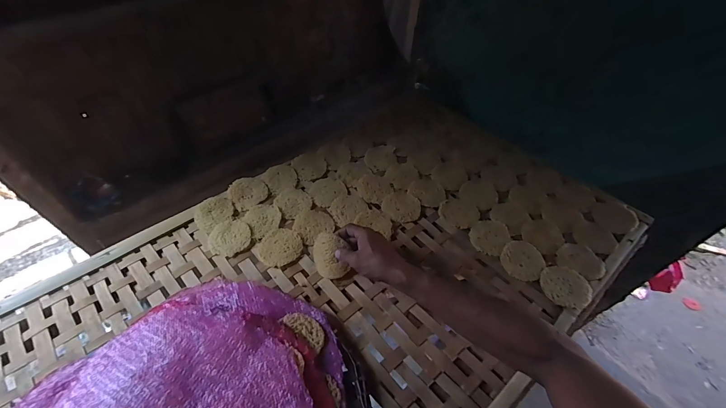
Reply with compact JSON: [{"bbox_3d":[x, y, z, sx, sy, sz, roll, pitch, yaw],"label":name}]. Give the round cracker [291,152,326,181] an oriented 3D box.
[{"bbox_3d":[-0.121,-0.089,0.767,0.073,0.005,0.083,-21,55,-18],"label":"round cracker"}]

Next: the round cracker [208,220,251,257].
[{"bbox_3d":[-0.255,0.063,0.637,0.074,0.007,0.079,1,51,-1],"label":"round cracker"}]

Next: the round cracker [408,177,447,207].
[{"bbox_3d":[0.144,-0.028,0.724,0.074,0.005,0.082,-29,58,-23],"label":"round cracker"}]

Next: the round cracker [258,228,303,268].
[{"bbox_3d":[-0.157,0.079,0.627,0.078,0.004,0.076,1,51,-1],"label":"round cracker"}]

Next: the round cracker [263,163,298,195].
[{"bbox_3d":[-0.183,-0.060,0.736,0.069,0.006,0.073,1,51,-1],"label":"round cracker"}]

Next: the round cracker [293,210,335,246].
[{"bbox_3d":[-0.098,0.039,0.660,0.073,0.004,0.070,1,51,-1],"label":"round cracker"}]

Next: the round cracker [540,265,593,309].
[{"bbox_3d":[0.352,0.142,0.577,0.076,0.013,0.079,1,51,-1],"label":"round cracker"}]

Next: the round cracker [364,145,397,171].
[{"bbox_3d":[0.042,-0.111,0.794,0.073,0.009,0.082,3,51,1],"label":"round cracker"}]

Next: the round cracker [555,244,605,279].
[{"bbox_3d":[0.403,0.104,0.613,0.076,0.013,0.066,35,58,23],"label":"round cracker"}]

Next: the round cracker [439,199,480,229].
[{"bbox_3d":[0.199,0.018,0.688,0.076,0.008,0.064,35,58,23],"label":"round cracker"}]

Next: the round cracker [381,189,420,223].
[{"bbox_3d":[0.081,0.004,0.697,0.076,0.008,0.079,1,51,-1],"label":"round cracker"}]

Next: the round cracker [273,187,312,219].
[{"bbox_3d":[-0.146,-0.005,0.698,0.069,0.005,0.078,-34,60,-26],"label":"round cracker"}]

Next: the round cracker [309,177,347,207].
[{"bbox_3d":[-0.077,-0.030,0.722,0.078,0.005,0.071,1,51,-1],"label":"round cracker"}]

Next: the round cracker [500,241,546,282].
[{"bbox_3d":[0.294,0.103,0.612,0.073,0.013,0.076,1,51,-1],"label":"round cracker"}]

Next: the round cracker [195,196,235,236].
[{"bbox_3d":[-0.301,0.017,0.672,0.074,0.011,0.077,1,51,-1],"label":"round cracker"}]

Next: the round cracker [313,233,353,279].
[{"bbox_3d":[-0.058,0.091,0.585,0.069,0.077,0.014,8,9,25],"label":"round cracker"}]

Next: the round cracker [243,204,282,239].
[{"bbox_3d":[-0.200,0.028,0.665,0.068,0.004,0.076,-31,58,-24],"label":"round cracker"}]

